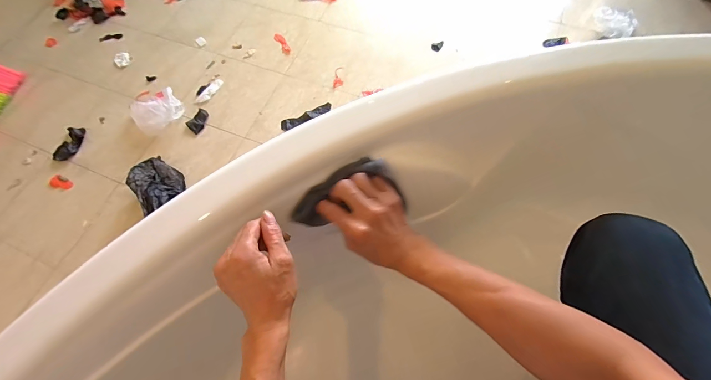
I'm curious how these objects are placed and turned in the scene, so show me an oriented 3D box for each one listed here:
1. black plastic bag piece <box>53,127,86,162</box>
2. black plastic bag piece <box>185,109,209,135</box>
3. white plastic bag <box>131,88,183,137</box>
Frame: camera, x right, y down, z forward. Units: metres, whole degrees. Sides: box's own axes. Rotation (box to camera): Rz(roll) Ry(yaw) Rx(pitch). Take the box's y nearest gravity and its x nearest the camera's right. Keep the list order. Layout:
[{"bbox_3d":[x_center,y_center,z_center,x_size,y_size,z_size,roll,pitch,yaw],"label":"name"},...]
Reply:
[{"bbox_3d":[-0.973,-0.158,1.077,0.076,0.010,0.127,3,67,3],"label":"black plastic bag piece"},{"bbox_3d":[-0.545,-0.242,1.097,0.059,0.014,0.092,25,70,12],"label":"black plastic bag piece"},{"bbox_3d":[-0.702,-0.291,1.098,0.194,0.053,0.163,42,74,17],"label":"white plastic bag"}]

